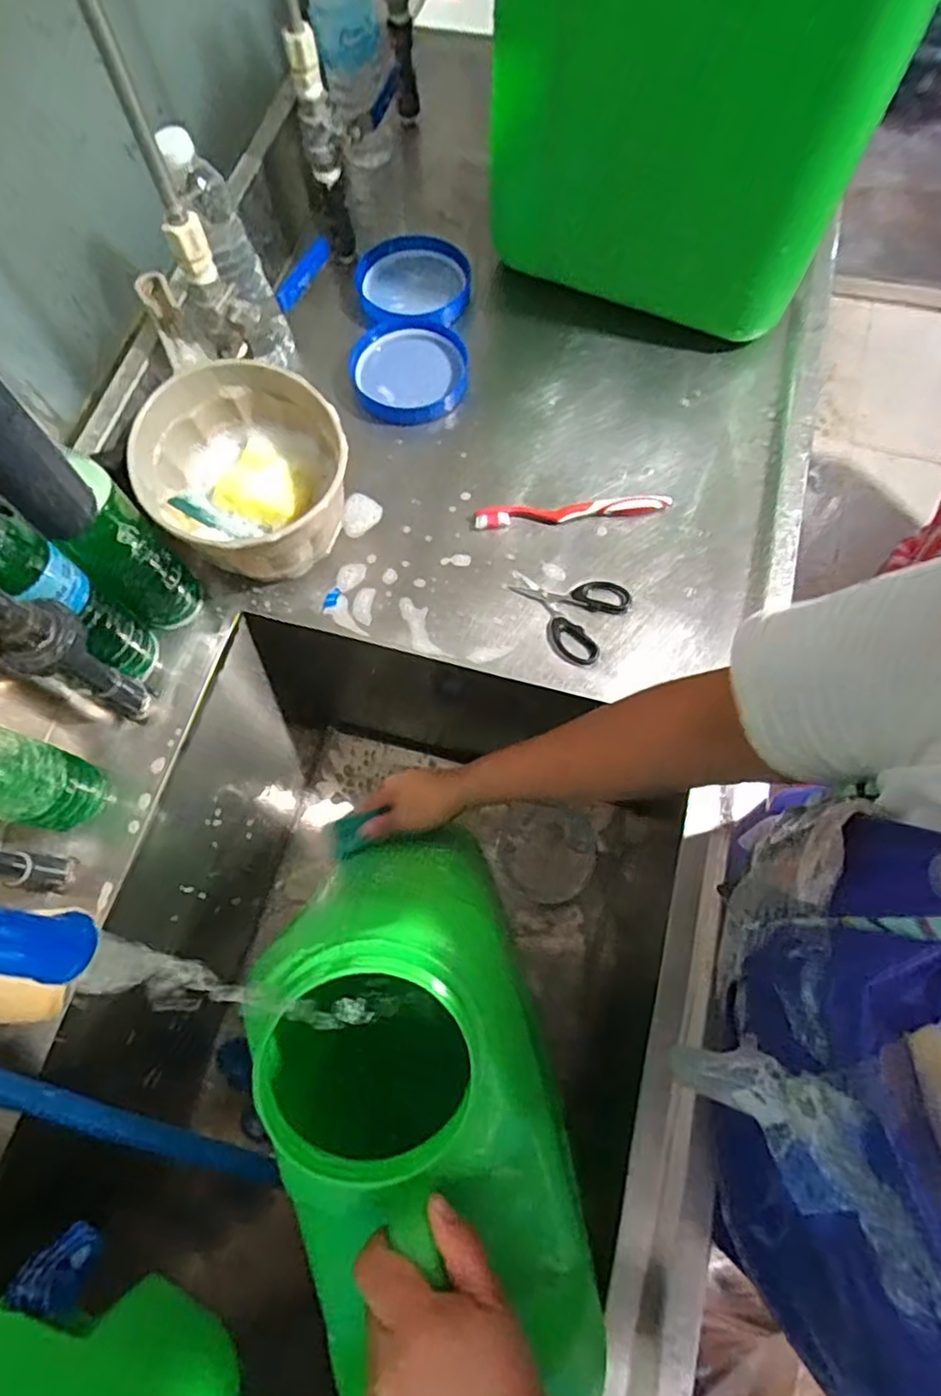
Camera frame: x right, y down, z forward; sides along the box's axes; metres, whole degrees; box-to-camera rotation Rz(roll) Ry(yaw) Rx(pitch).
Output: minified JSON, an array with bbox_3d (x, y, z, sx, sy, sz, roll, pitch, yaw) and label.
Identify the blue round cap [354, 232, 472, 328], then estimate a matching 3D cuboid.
[{"bbox_3d":[-0.059,-0.454,0.707,0.117,0.031,0.117,-1,70,2],"label":"blue round cap"}]

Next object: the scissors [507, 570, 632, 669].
[{"bbox_3d":[0.083,-0.084,0.589,0.100,0.005,0.084,32,74,13],"label":"scissors"}]

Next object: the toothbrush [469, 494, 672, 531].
[{"bbox_3d":[0.095,-0.176,0.614,0.188,0.018,0.022,-5,70,0],"label":"toothbrush"}]

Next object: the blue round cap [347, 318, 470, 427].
[{"bbox_3d":[-0.065,-0.337,0.670,0.116,0.026,0.118,-1,70,2],"label":"blue round cap"}]

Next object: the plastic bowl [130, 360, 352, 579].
[{"bbox_3d":[-0.183,-0.183,0.569,0.156,0.116,0.164,-1,70,2],"label":"plastic bowl"}]

